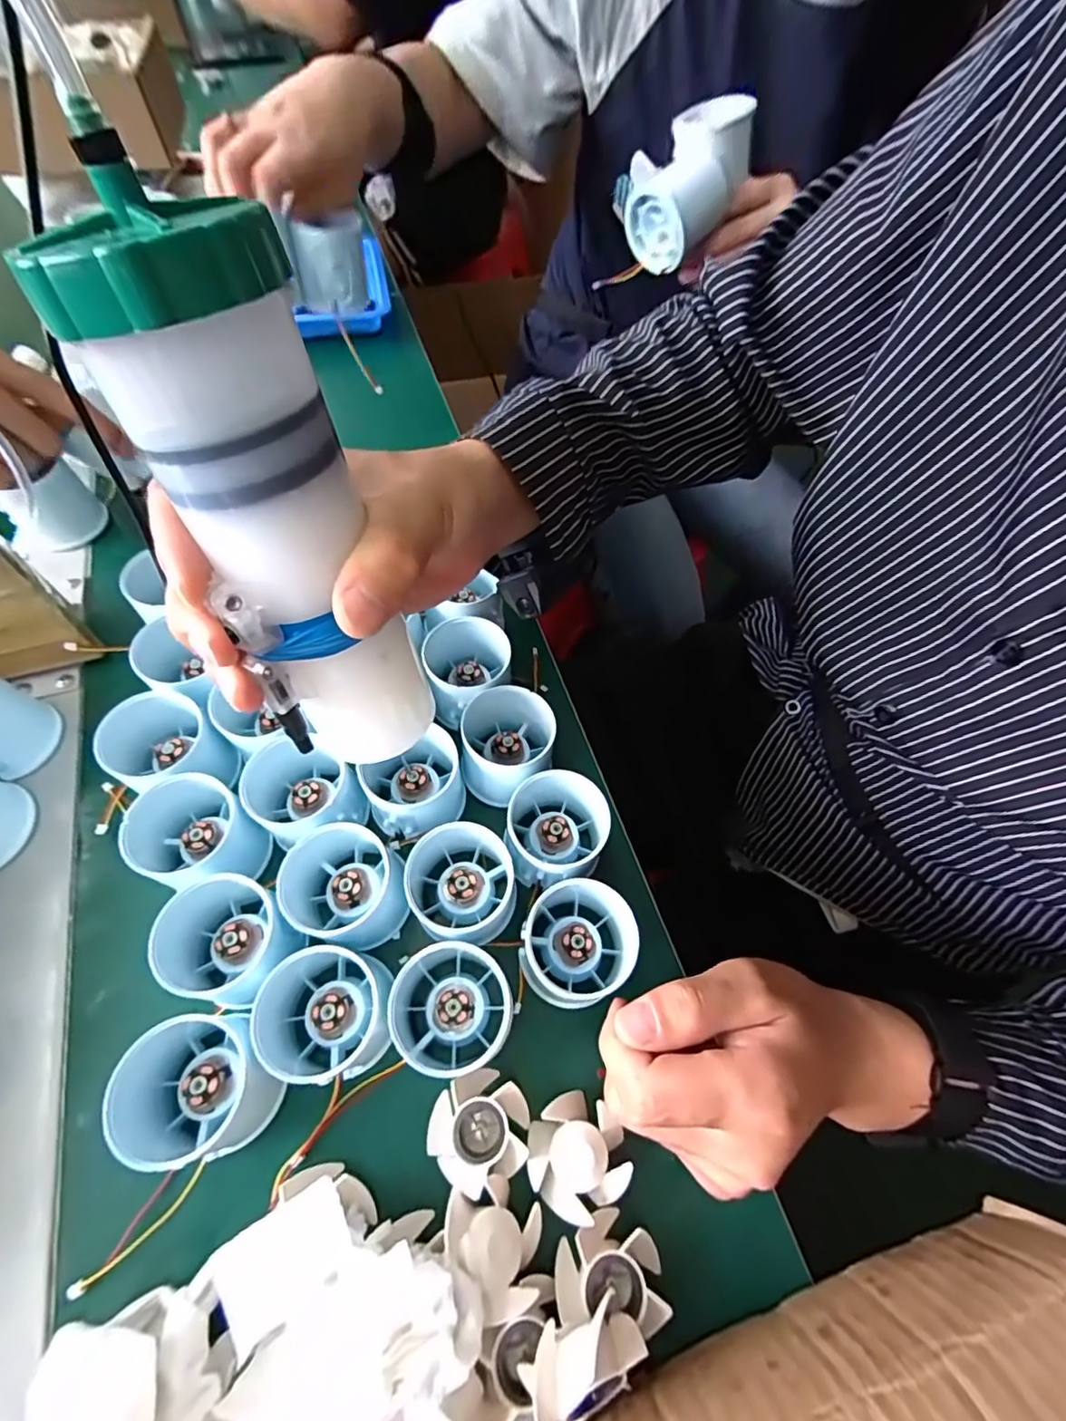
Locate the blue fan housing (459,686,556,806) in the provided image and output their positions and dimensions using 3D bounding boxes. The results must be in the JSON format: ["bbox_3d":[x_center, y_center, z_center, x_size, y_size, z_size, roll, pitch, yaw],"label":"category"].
[{"bbox_3d":[-0.014,0.020,0.327,0.054,0.046,0.057,-3,61,-3],"label":"blue fan housing"}]

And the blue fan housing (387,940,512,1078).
[{"bbox_3d":[-0.038,0.138,0.261,0.057,0.044,0.051,-32,67,-18],"label":"blue fan housing"}]

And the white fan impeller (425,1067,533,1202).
[{"bbox_3d":[-0.024,0.184,0.250,0.042,0.012,0.040,1,61,-2],"label":"white fan impeller"}]

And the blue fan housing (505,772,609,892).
[{"bbox_3d":[0.013,0.063,0.305,0.056,0.047,0.055,1,61,-2],"label":"blue fan housing"}]

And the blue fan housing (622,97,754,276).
[{"bbox_3d":[0.112,-0.393,0.423,0.100,0.068,0.060,-41,32,4],"label":"blue fan housing"}]

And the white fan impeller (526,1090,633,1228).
[{"bbox_3d":[0.020,0.194,0.250,0.044,0.014,0.039,18,62,8],"label":"white fan impeller"}]

